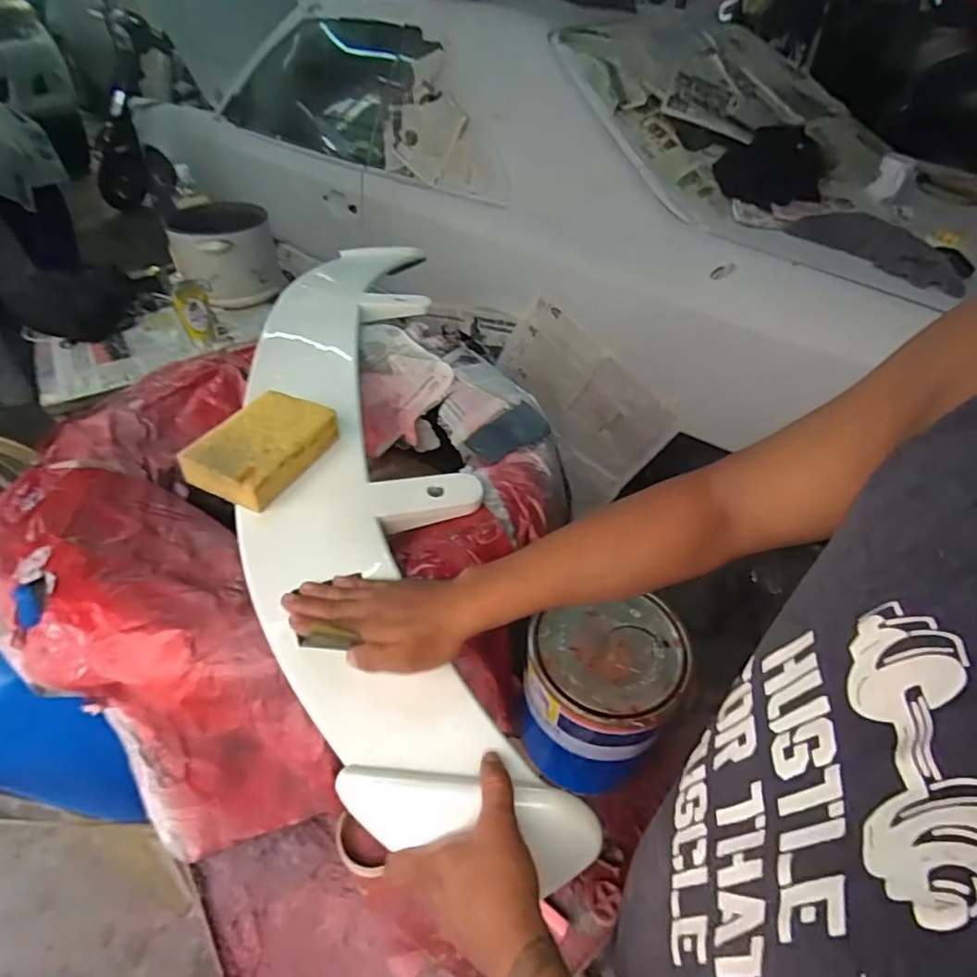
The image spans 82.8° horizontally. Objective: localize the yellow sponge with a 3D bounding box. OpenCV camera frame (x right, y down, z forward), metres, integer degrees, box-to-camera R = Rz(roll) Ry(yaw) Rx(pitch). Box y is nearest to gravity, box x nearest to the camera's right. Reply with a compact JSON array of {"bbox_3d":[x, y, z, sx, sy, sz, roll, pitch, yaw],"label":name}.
[{"bbox_3d":[-0.259,-0.048,0.647,0.115,0.045,0.151,17,44,15],"label":"yellow sponge"}]

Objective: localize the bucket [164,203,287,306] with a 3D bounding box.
[{"bbox_3d":[-0.672,-0.596,1.428,0.237,0.187,0.237,-16,46,-20],"label":"bucket"}]

